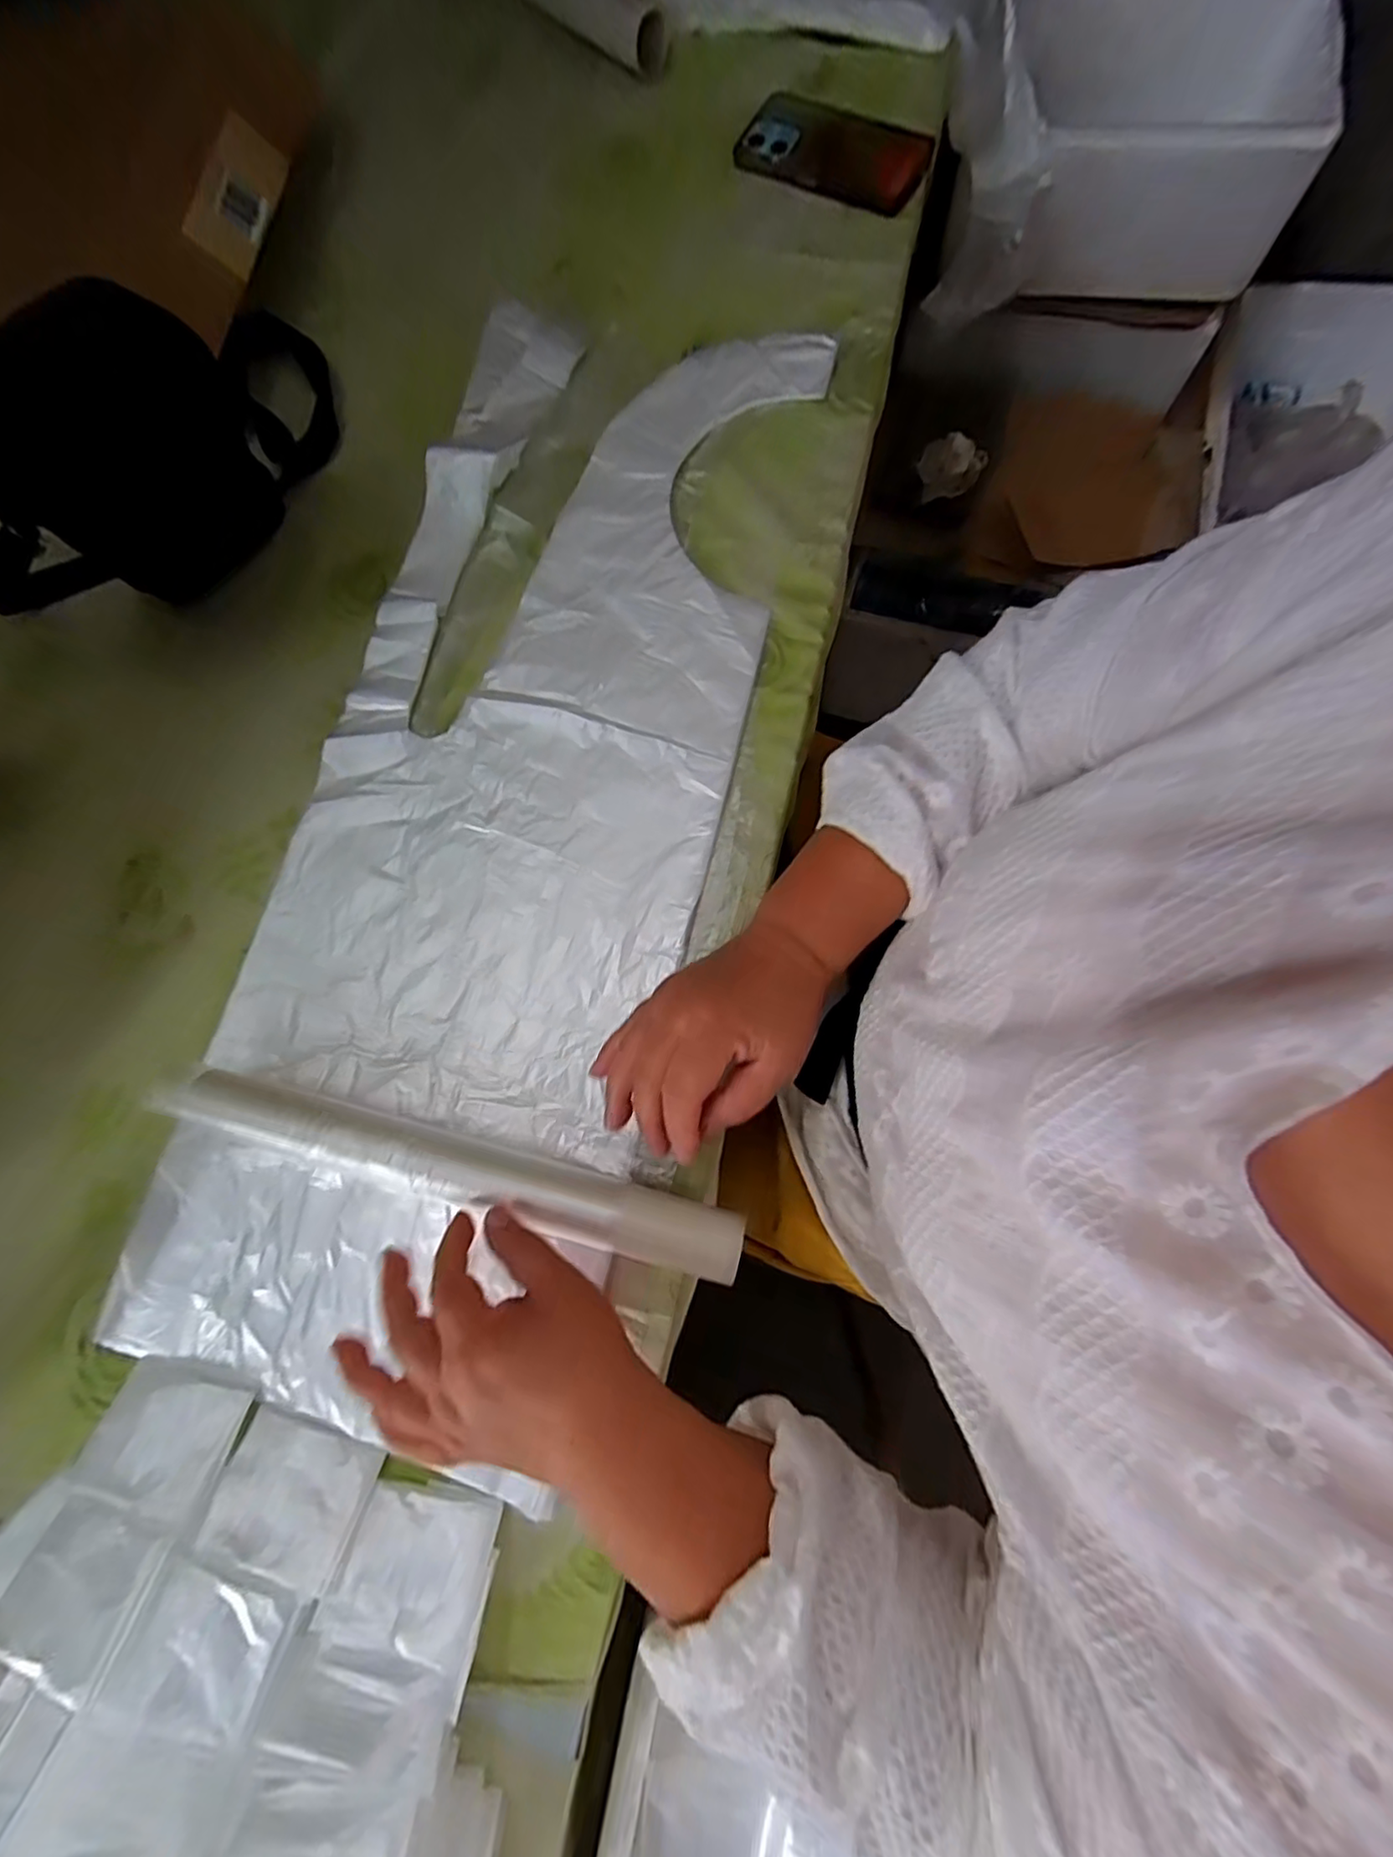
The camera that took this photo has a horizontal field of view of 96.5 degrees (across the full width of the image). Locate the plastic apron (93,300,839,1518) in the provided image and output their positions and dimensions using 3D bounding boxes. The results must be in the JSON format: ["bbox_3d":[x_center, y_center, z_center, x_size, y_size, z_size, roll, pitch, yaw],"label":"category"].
[{"bbox_3d":[-0.140,-0.085,0.452,0.301,0.019,0.815,13,81,6],"label":"plastic apron"}]

